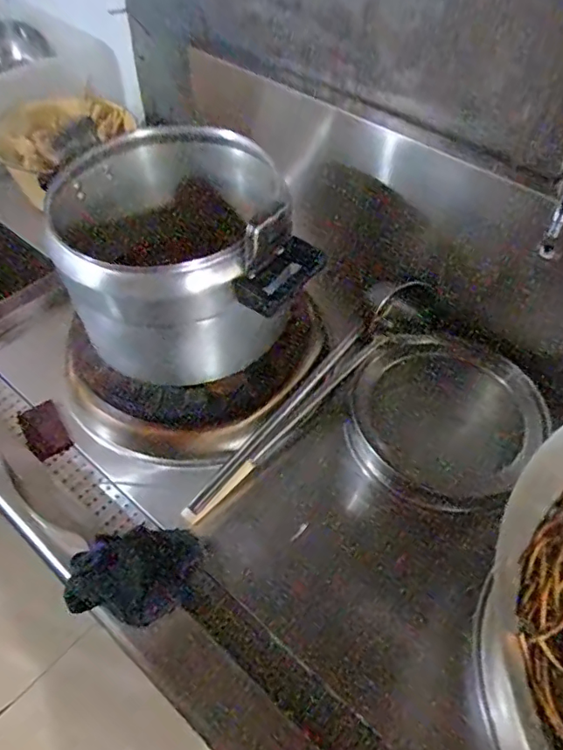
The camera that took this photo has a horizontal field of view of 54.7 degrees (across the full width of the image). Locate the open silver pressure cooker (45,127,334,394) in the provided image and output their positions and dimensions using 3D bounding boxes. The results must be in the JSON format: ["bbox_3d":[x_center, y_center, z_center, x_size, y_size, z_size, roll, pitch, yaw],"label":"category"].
[{"bbox_3d":[-0.160,-0.174,0.791,0.283,0.246,0.323,-27,58,-22],"label":"open silver pressure cooker"}]

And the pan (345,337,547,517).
[{"bbox_3d":[0.258,0.071,0.878,0.285,0.032,0.278,10,68,6],"label":"pan"}]

